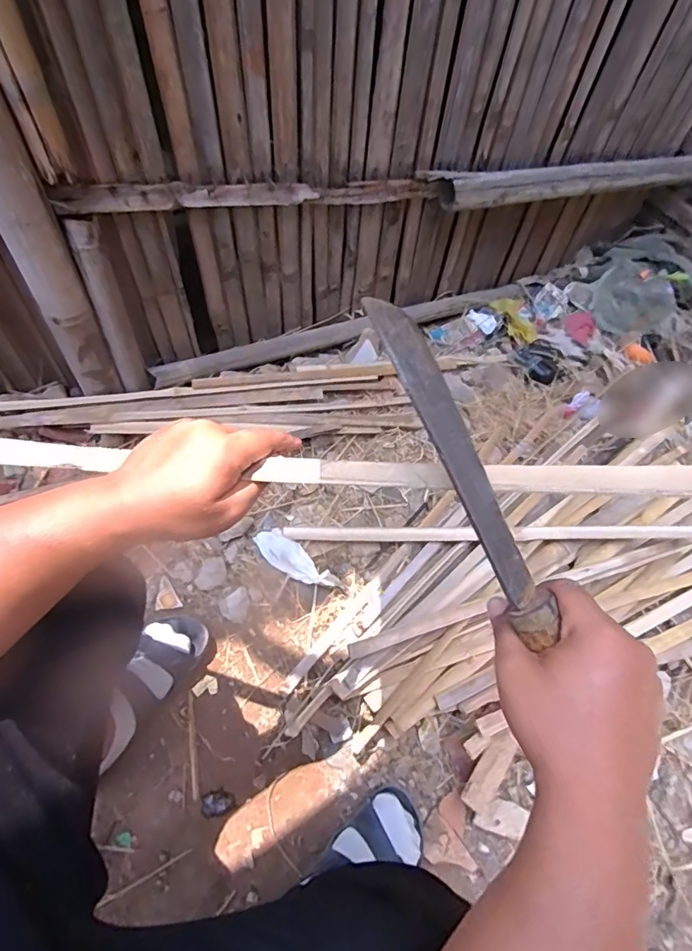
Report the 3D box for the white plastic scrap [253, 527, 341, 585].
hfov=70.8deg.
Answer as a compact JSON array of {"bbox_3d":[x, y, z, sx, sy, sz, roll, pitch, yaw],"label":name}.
[{"bbox_3d":[-0.092,0.152,0.854,0.161,0.028,0.055,38,65,17],"label":"white plastic scrap"}]

